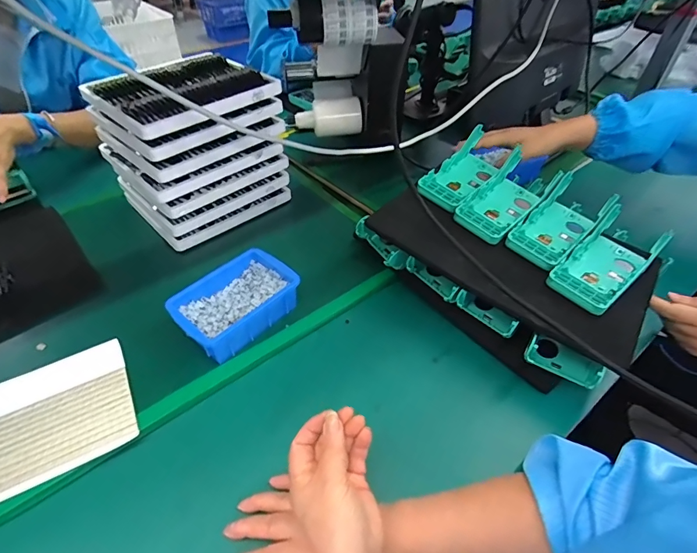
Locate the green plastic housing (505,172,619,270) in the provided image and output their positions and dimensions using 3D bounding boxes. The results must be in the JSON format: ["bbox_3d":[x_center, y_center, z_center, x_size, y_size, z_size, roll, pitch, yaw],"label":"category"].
[{"bbox_3d":[0.301,-0.080,0.572,0.082,0.060,0.185,32,48,32],"label":"green plastic housing"}]

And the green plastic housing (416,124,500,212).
[{"bbox_3d":[0.176,-0.167,0.628,0.075,0.073,0.165,24,44,25],"label":"green plastic housing"}]

